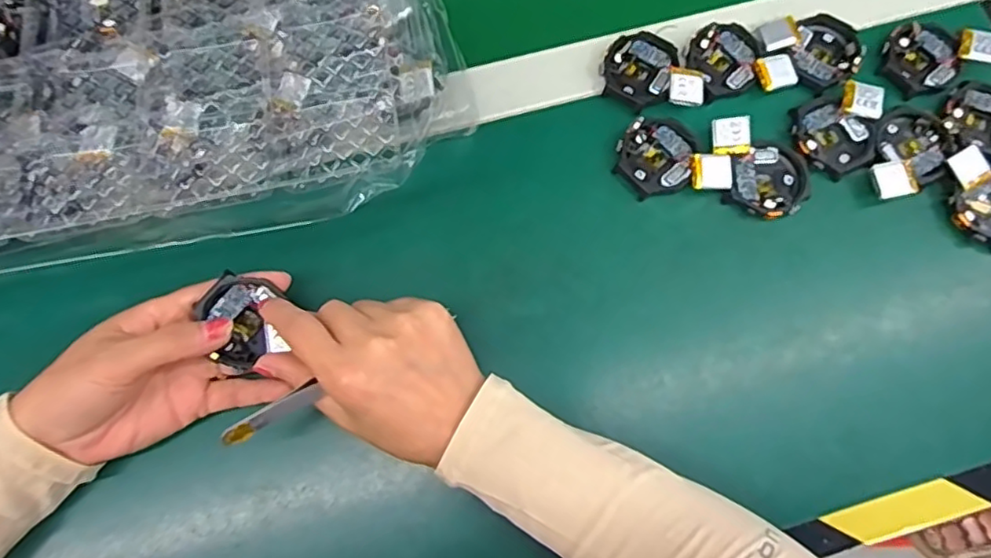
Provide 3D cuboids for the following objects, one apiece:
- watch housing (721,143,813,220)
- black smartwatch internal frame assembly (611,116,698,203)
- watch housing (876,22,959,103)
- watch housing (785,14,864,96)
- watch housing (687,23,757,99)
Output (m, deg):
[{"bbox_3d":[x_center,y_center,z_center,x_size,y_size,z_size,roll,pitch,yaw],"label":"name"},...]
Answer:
[{"bbox_3d":[0.168,-0.058,0.388,0.047,0.015,0.045,0,75,-1],"label":"watch housing"},{"bbox_3d":[0.100,-0.076,0.386,0.045,0.012,0.049,0,75,-1],"label":"black smartwatch internal frame assembly"},{"bbox_3d":[0.277,-0.144,0.408,0.046,0.007,0.055,36,77,8],"label":"watch housing"},{"bbox_3d":[0.212,-0.146,0.406,0.044,0.013,0.055,32,76,7],"label":"watch housing"},{"bbox_3d":[0.148,-0.141,0.404,0.043,0.011,0.047,0,75,-1],"label":"watch housing"}]

